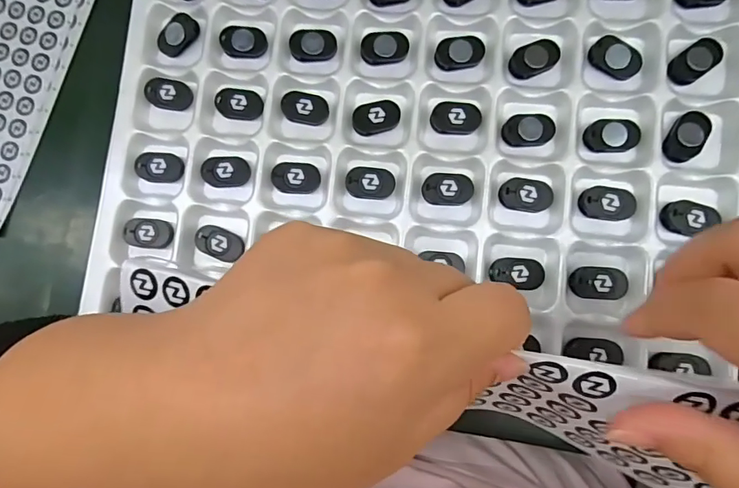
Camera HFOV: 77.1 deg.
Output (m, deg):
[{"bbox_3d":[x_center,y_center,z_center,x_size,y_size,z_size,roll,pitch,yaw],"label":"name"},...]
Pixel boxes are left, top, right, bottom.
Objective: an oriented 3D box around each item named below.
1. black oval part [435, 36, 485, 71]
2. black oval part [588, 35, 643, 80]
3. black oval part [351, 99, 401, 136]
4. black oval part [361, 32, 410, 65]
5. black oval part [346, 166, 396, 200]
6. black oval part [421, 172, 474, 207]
[{"bbox_3d":[0.054,-0.114,0.276,0.029,0.009,0.017,-10,85,4],"label":"black oval part"},{"bbox_3d":[0.141,-0.107,0.266,0.029,0.009,0.019,32,89,7],"label":"black oval part"},{"bbox_3d":[0.004,-0.076,0.276,0.029,0.006,0.017,-20,84,3],"label":"black oval part"},{"bbox_3d":[0.009,-0.119,0.279,0.028,0.006,0.017,-4,85,5],"label":"black oval part"},{"bbox_3d":[0.001,-0.036,0.274,0.027,0.010,0.018,8,86,6],"label":"black oval part"},{"bbox_3d":[0.045,-0.032,0.268,0.029,0.004,0.018,2,86,5],"label":"black oval part"}]

